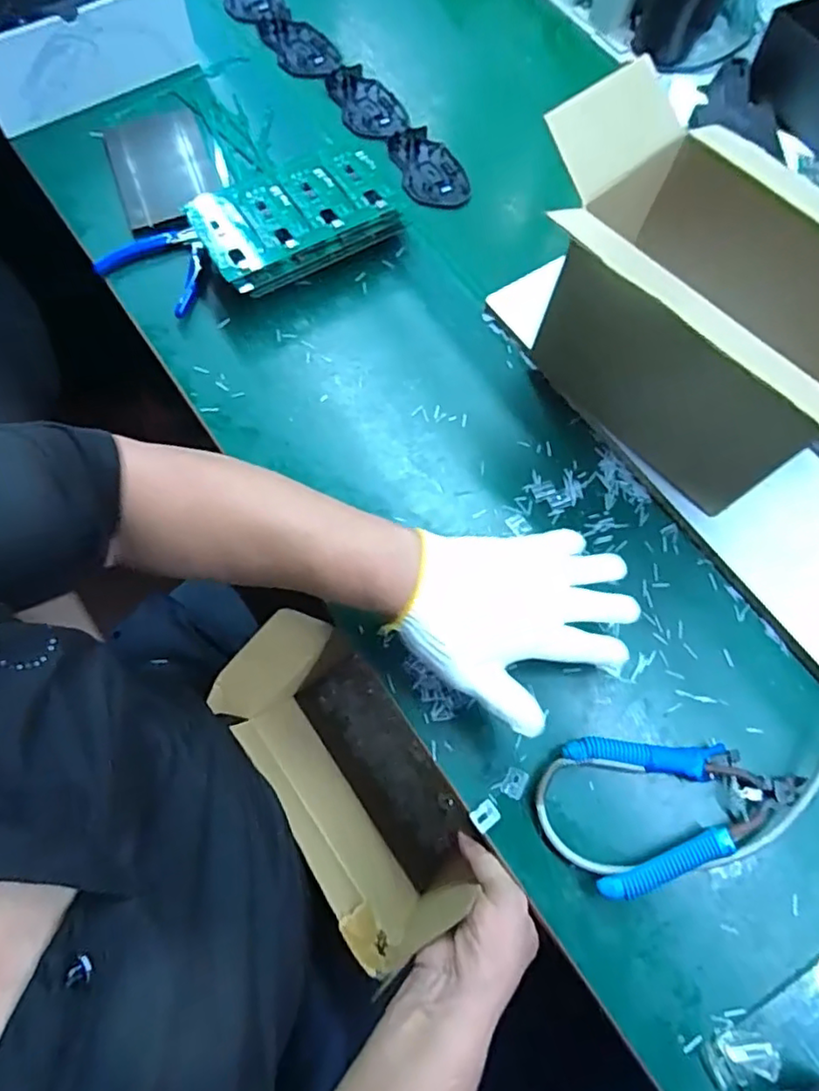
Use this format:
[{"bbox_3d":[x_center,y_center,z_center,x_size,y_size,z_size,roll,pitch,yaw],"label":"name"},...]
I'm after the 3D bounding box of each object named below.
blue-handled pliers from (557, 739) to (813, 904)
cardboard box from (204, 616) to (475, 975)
[{"bbox_3d":[0.210,0.189,0.457,0.169,0.022,0.104,-8,70,-7],"label":"blue-handled pliers"},{"bbox_3d":[-0.046,0.201,0.543,0.133,0.212,0.253,-32,73,-15],"label":"cardboard box"}]

